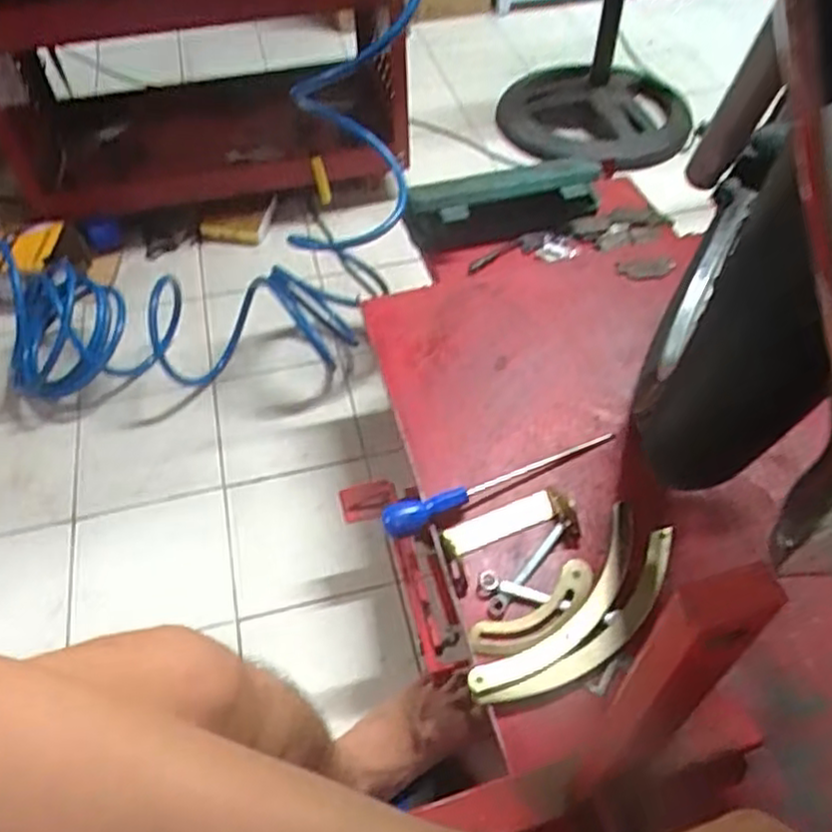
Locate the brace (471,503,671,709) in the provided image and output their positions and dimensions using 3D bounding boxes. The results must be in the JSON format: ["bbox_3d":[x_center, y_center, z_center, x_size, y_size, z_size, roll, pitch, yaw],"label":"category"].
[{"bbox_3d":[0.161,0.184,0.678,0.081,0.023,0.254,35,61,26],"label":"brace"}]

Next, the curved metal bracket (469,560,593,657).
[{"bbox_3d":[0.116,0.186,0.683,0.134,0.016,0.050,-26,56,-18],"label":"curved metal bracket"}]

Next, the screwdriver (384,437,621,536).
[{"bbox_3d":[0.091,0.062,0.777,0.272,0.031,0.035,-24,55,-16],"label":"screwdriver"}]

